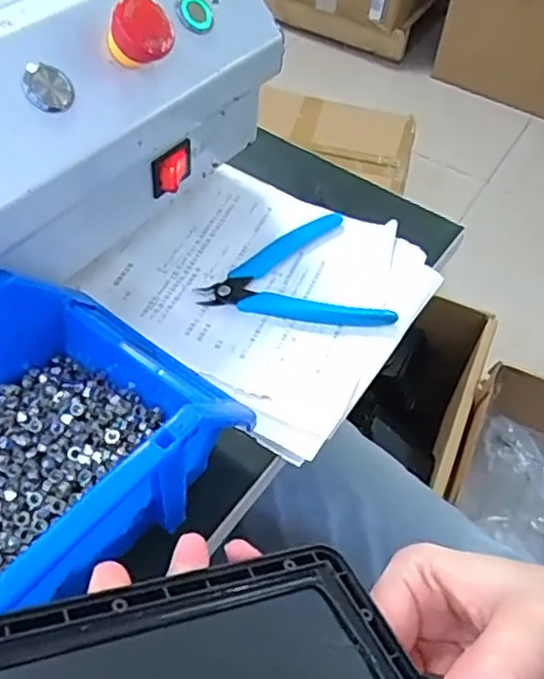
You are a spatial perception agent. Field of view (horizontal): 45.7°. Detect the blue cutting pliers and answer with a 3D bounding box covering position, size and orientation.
[{"bbox_3d":[0.018,-0.049,0.405,0.112,0.009,0.088,7,51,0],"label":"blue cutting pliers"}]

